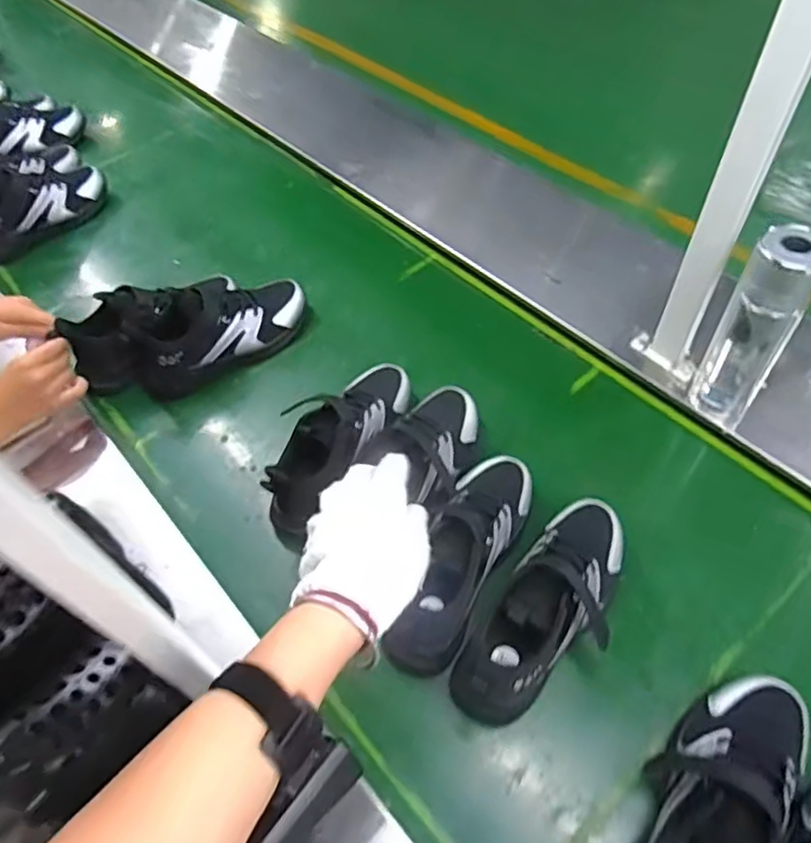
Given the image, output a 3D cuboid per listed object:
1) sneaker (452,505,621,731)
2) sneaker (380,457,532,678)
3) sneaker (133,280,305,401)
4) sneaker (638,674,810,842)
[{"bbox_3d":[0.142,0.177,0.637,0.100,0.099,0.249,28,61,21],"label":"sneaker"},{"bbox_3d":[0.068,0.134,0.673,0.083,0.101,0.248,18,58,16],"label":"sneaker"},{"bbox_3d":[-0.262,-0.141,0.899,0.255,0.106,0.108,-29,58,-16],"label":"sneaker"},{"bbox_3d":[0.258,0.320,0.523,0.098,0.095,0.257,34,64,24],"label":"sneaker"}]

